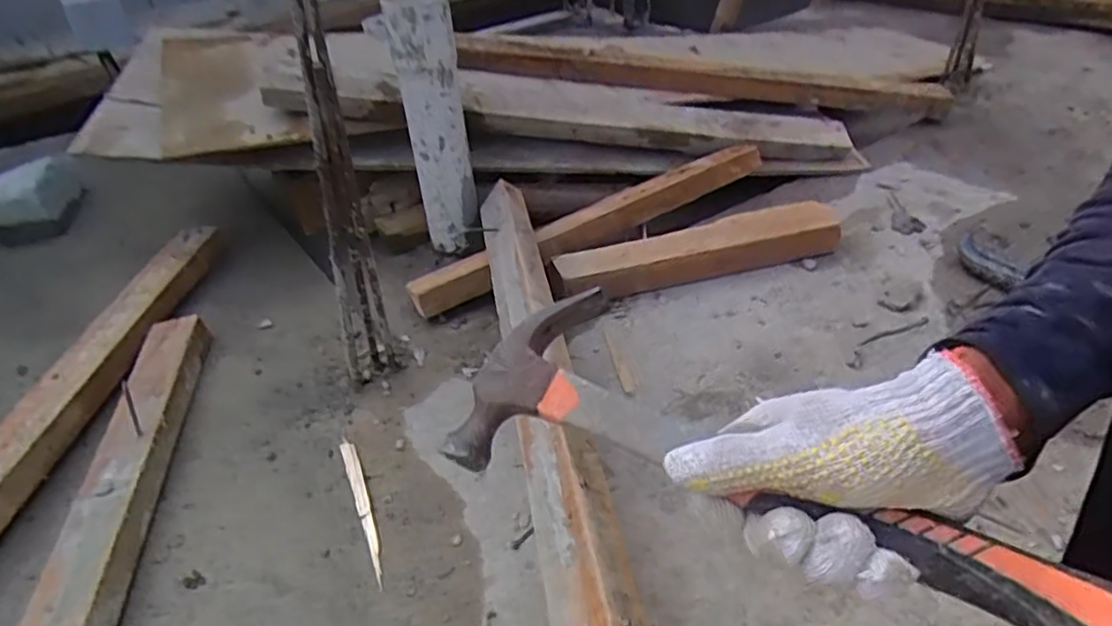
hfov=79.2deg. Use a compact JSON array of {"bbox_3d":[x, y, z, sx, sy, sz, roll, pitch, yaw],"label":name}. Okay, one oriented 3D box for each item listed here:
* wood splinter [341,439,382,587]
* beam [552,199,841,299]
[{"bbox_3d":[-0.184,0.179,0.639,0.015,0.010,0.177,-18,37,-18],"label":"wood splinter"},{"bbox_3d":[0.185,-0.078,0.877,0.372,0.062,0.066,-12,36,-10],"label":"beam"}]

